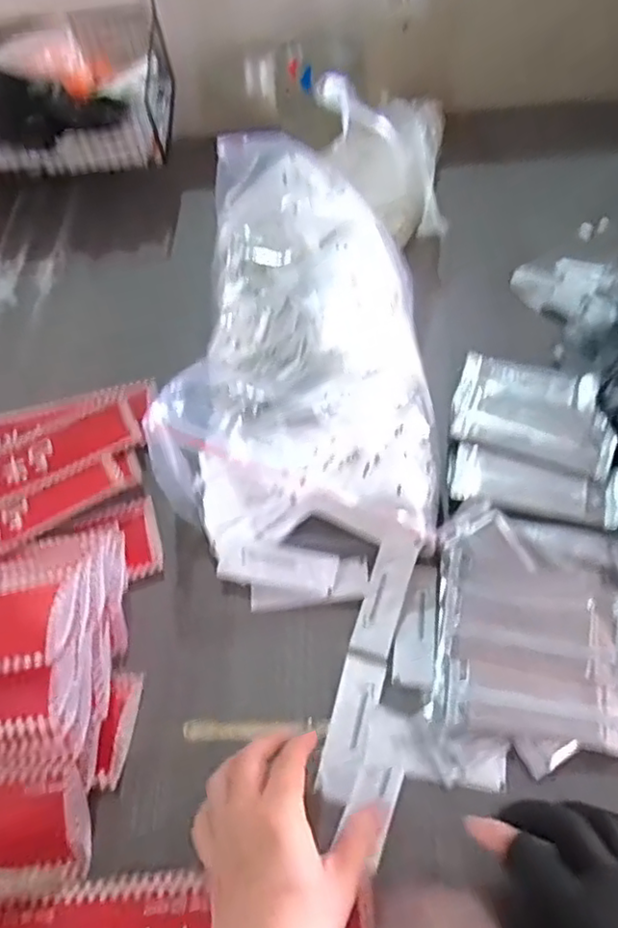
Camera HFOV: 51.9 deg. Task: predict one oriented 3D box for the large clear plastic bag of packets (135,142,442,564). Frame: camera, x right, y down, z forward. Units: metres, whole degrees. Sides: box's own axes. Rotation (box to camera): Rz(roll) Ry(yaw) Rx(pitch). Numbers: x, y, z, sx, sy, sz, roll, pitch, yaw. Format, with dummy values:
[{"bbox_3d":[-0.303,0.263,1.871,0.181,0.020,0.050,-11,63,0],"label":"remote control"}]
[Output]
[{"bbox_3d":[-0.007,-0.102,0.539,0.225,0.147,0.325,1,58,6],"label":"large clear plastic bag of packets"}]

